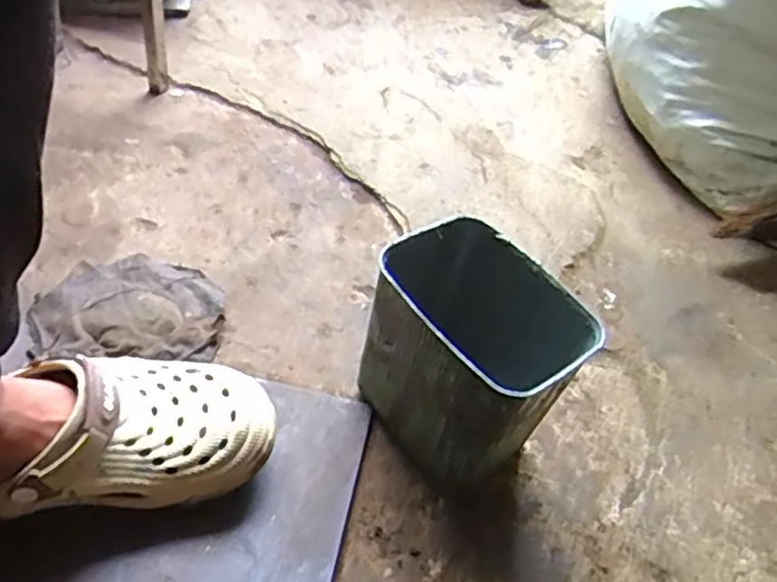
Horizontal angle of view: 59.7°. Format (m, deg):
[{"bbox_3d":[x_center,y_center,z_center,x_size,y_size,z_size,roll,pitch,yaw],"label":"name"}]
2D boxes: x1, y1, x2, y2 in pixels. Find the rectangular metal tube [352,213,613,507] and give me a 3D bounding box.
[{"bbox_3d":[0.066,0.060,0.550,0.123,0.165,0.158,-26,53,-31],"label":"rectangular metal tube"}]

